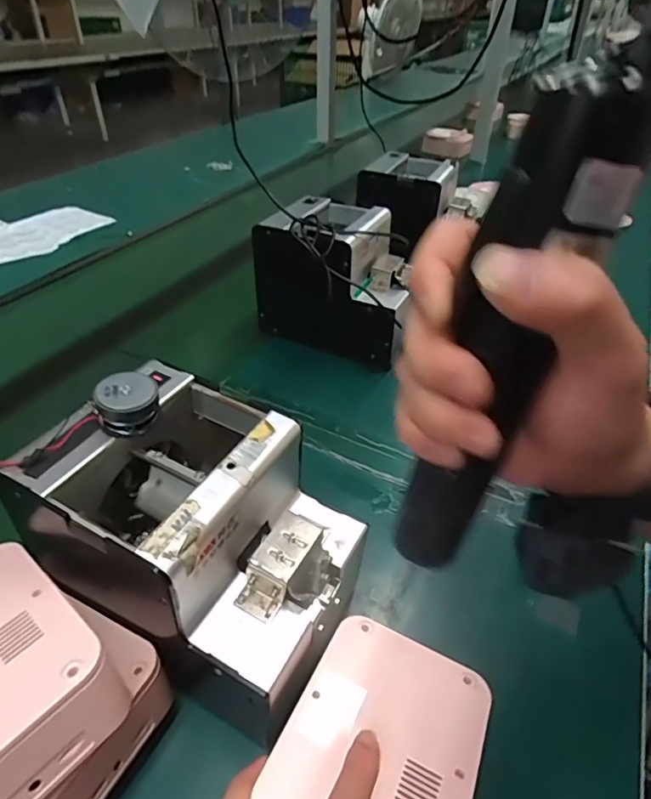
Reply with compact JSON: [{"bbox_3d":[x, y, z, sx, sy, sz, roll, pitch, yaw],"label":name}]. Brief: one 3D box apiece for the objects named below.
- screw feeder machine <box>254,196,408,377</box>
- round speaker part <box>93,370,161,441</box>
[{"bbox_3d":[0.023,-0.151,0.638,0.181,0.141,0.144,21,43,23],"label":"screw feeder machine"},{"bbox_3d":[-0.117,0.003,0.305,0.034,0.027,0.034,1,39,-1],"label":"round speaker part"}]

